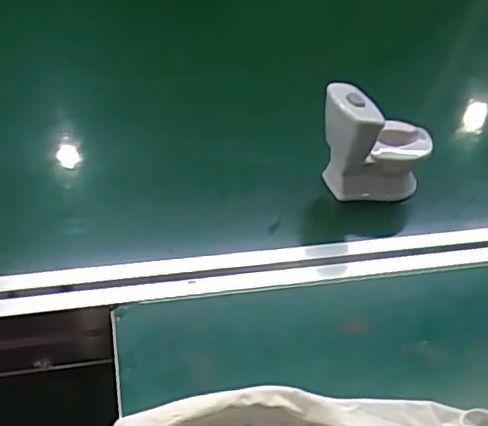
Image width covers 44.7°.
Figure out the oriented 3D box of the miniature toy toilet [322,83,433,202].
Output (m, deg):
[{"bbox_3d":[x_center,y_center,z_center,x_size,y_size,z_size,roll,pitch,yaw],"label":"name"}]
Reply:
[{"bbox_3d":[0.123,-0.068,0.547,0.088,0.097,0.058,-7,41,-15],"label":"miniature toy toilet"}]

